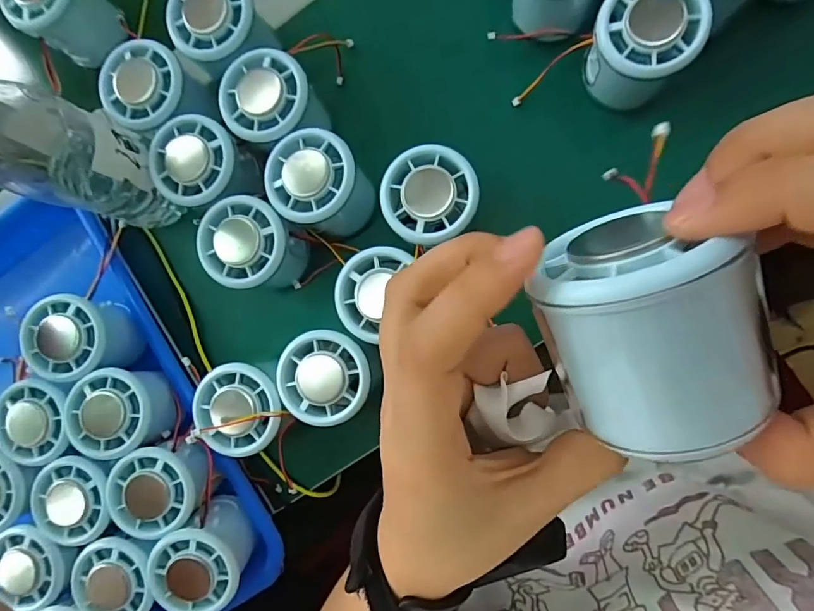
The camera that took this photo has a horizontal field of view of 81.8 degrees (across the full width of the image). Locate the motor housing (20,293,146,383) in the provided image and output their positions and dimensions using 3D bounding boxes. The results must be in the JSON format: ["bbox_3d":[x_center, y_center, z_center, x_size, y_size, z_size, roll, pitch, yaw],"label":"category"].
[{"bbox_3d":[-0.219,0.021,0.318,0.058,0.038,0.056,-6,88,9],"label":"motor housing"}]

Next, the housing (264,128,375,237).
[{"bbox_3d":[-0.057,-0.079,0.308,0.055,0.062,0.053,0,89,9],"label":"housing"}]

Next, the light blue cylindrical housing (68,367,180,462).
[{"bbox_3d":[-0.192,0.070,0.317,0.051,0.043,0.054,0,89,9],"label":"light blue cylindrical housing"}]

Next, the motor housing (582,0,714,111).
[{"bbox_3d":[0.138,-0.152,0.282,0.056,0.063,0.057,0,89,9],"label":"motor housing"}]

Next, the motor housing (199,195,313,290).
[{"bbox_3d":[-0.099,-0.039,0.314,0.054,0.058,0.054,0,89,9],"label":"motor housing"}]

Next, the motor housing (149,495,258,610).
[{"bbox_3d":[-0.130,0.166,0.307,0.054,0.038,0.054,-45,83,6],"label":"motor housing"}]

